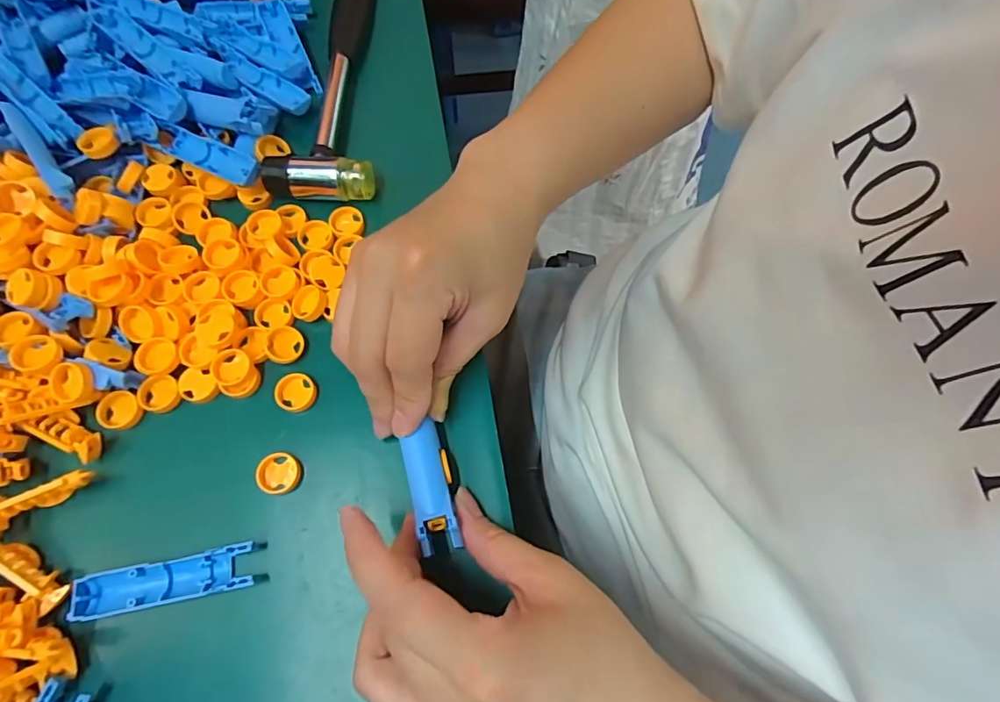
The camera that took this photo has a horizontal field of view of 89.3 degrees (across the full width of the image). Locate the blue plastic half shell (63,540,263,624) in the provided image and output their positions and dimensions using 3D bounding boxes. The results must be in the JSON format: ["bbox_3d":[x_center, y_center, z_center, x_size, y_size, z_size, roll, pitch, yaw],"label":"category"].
[{"bbox_3d":[-0.150,0.105,0.233,0.076,0.017,0.019,-10,70,-4],"label":"blue plastic half shell"}]

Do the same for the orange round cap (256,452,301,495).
[{"bbox_3d":[-0.109,0.061,0.250,0.020,0.005,0.020,-8,70,-4],"label":"orange round cap"}]

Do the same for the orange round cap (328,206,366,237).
[{"bbox_3d":[-0.091,-0.076,0.299,0.019,0.004,0.020,0,69,-1],"label":"orange round cap"}]

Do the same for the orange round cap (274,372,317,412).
[{"bbox_3d":[-0.106,0.021,0.264,0.020,0.005,0.020,0,69,-1],"label":"orange round cap"}]

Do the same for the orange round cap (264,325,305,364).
[{"bbox_3d":[-0.115,-0.003,0.271,0.018,0.006,0.019,0,69,-1],"label":"orange round cap"}]

